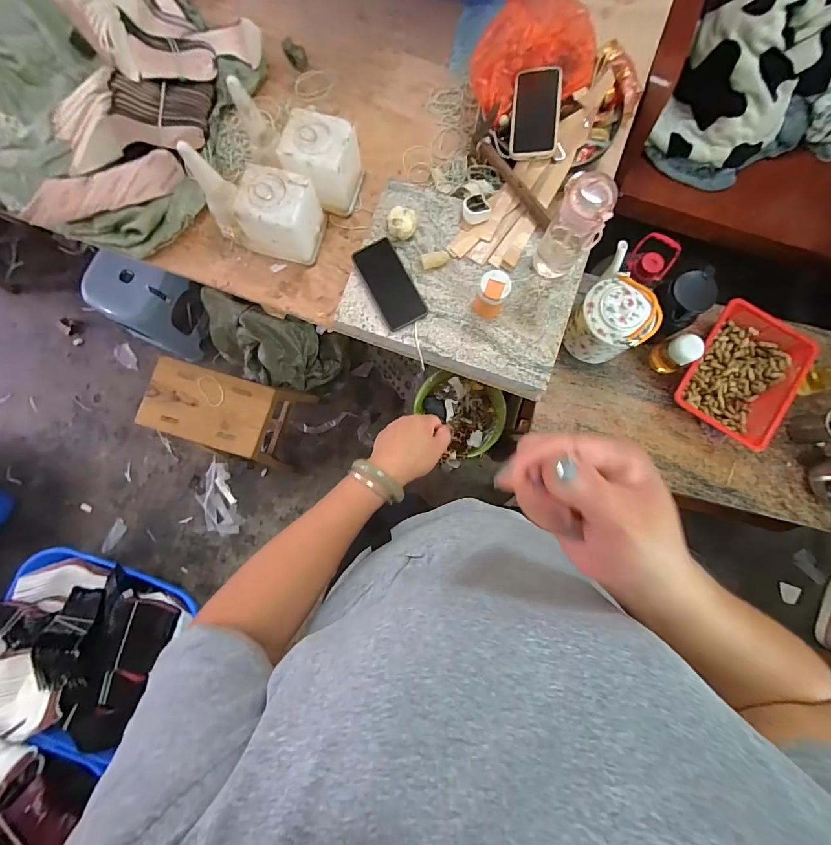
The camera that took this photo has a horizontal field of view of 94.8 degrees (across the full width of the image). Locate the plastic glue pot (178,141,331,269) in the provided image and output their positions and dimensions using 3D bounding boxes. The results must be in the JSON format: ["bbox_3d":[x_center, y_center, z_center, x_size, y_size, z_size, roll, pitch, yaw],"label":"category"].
[{"bbox_3d":[-0.278,-0.385,0.683,0.183,0.154,0.105,13,83,2],"label":"plastic glue pot"}]

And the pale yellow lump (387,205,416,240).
[{"bbox_3d":[-0.025,-0.356,0.689,0.046,0.041,0.045,0,82,0],"label":"pale yellow lump"}]

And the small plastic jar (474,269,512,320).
[{"bbox_3d":[0.129,-0.215,0.644,0.049,0.079,0.048,0,82,0],"label":"small plastic jar"}]

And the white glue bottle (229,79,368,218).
[{"bbox_3d":[-0.210,-0.483,0.701,0.192,0.152,0.119,10,82,2],"label":"white glue bottle"}]

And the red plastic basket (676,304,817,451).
[{"bbox_3d":[0.779,-0.111,0.917,0.235,0.067,0.307,34,84,5],"label":"red plastic basket"}]

